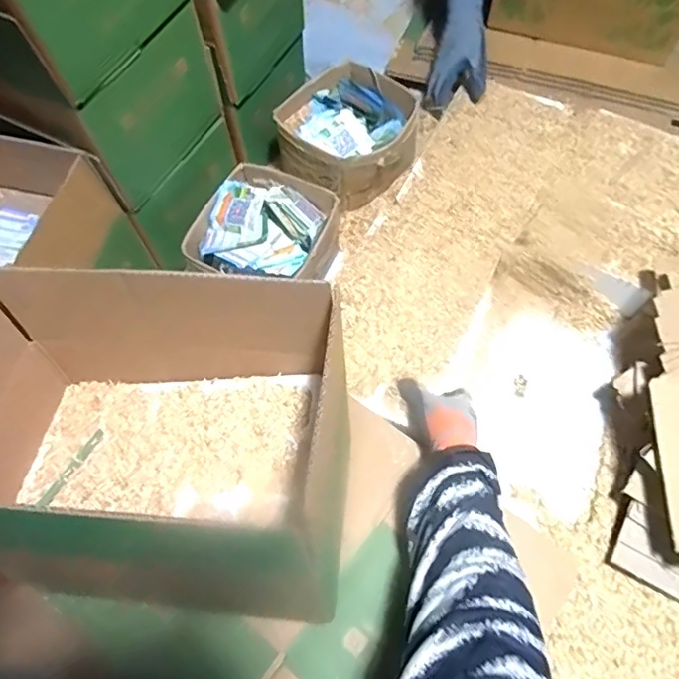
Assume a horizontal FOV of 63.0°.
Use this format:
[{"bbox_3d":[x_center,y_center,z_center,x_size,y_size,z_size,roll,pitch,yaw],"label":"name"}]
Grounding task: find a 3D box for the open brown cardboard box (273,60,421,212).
[{"bbox_3d":[0.018,-0.306,0.853,0.184,0.111,0.197,38,71,18],"label":"open brown cardboard box"}]

